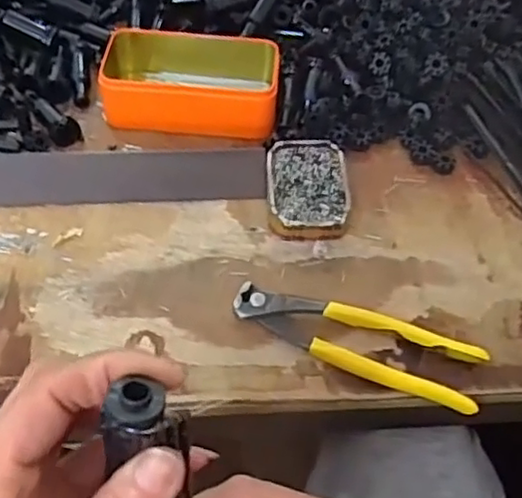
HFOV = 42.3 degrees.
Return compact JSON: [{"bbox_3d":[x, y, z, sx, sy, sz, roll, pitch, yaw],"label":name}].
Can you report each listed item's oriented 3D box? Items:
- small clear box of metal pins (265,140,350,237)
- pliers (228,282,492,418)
[{"bbox_3d":[0.036,-0.047,0.523,0.060,0.022,0.089,0,52,-5],"label":"small clear box of metal pins"},{"bbox_3d":[0.062,0.060,0.449,0.166,0.016,0.045,20,53,12],"label":"pliers"}]

